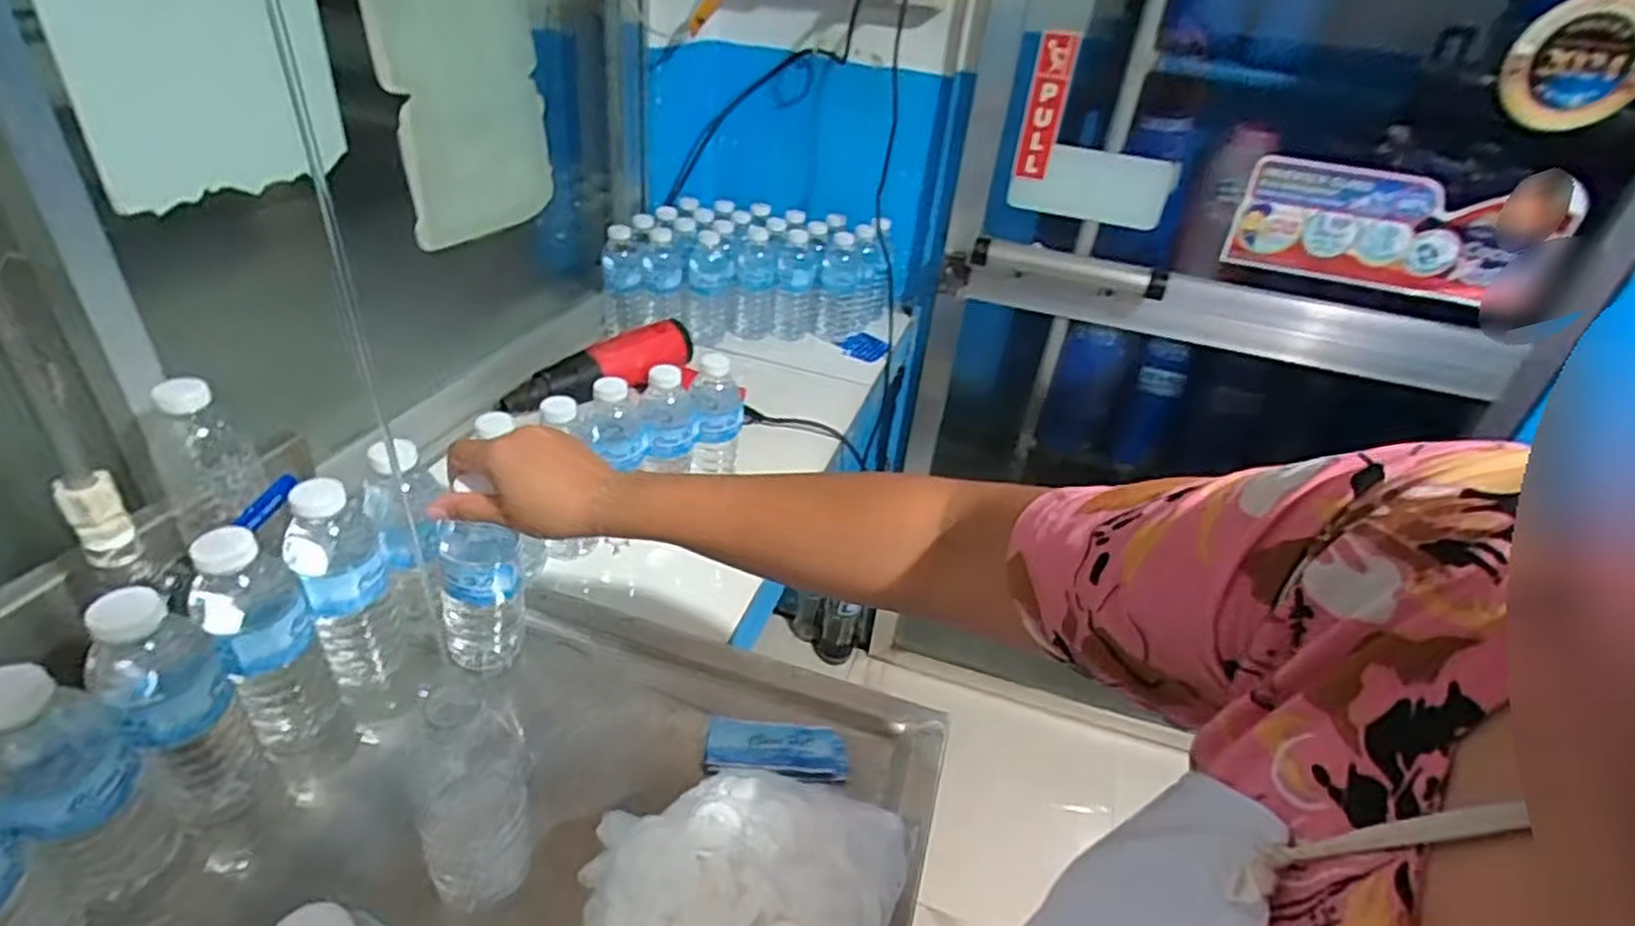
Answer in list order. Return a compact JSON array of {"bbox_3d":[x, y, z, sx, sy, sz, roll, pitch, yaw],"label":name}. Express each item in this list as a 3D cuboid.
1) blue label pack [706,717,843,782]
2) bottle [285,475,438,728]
[{"bbox_3d":[-0.031,0.214,0.573,0.104,0.006,0.044,5,34,-2],"label":"blue label pack"},{"bbox_3d":[-0.329,0.104,0.557,0.067,0.195,0.064,-8,37,-20],"label":"bottle"}]

